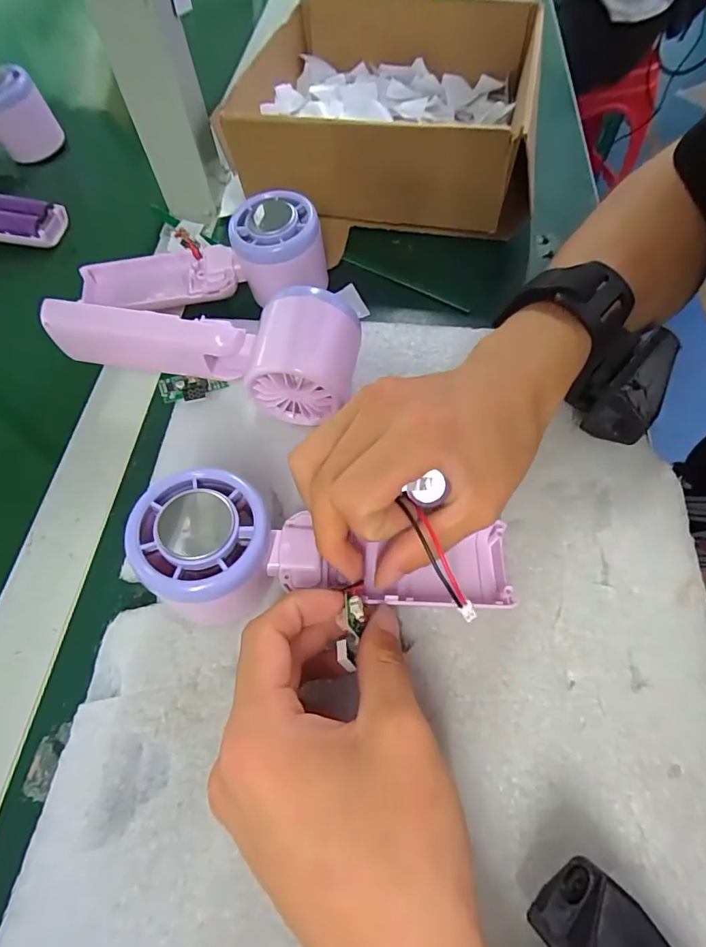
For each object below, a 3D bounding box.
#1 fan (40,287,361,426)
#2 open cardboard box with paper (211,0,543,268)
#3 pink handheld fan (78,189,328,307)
[{"bbox_3d":[-0.079,-0.066,0.271,0.162,0.060,0.052,6,62,7],"label":"fan"},{"bbox_3d":[0.026,-0.299,0.391,0.220,0.073,0.222,6,62,7],"label":"open cardboard box with paper"},{"bbox_3d":[-0.099,-0.135,0.328,0.169,0.056,0.062,-5,61,16],"label":"pink handheld fan"}]

